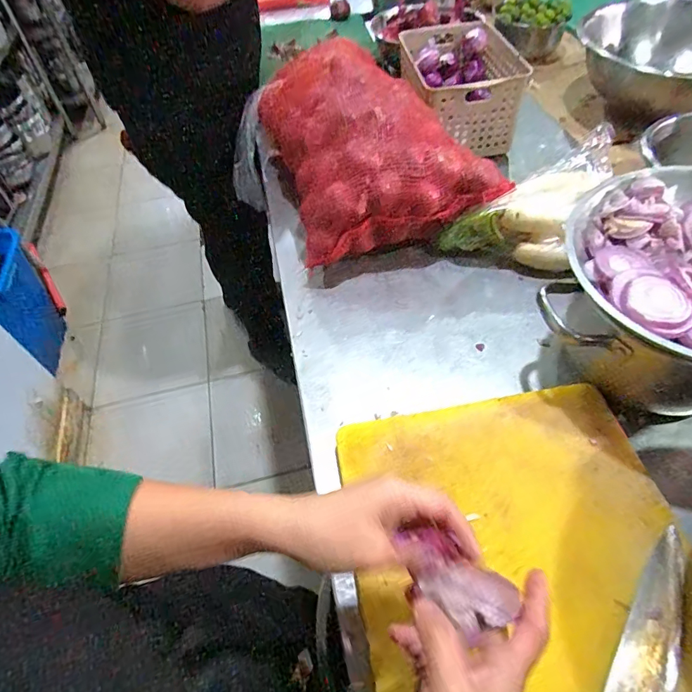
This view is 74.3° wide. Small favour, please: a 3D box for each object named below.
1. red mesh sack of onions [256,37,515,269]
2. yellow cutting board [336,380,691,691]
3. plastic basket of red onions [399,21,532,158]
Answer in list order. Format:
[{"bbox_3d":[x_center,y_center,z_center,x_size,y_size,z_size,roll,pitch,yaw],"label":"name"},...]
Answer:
[{"bbox_3d":[0.030,-0.351,0.738,0.288,0.142,0.426,-14,53,-5],"label":"red mesh sack of onions"},{"bbox_3d":[0.169,0.234,0.369,0.293,0.026,0.441,-11,53,-3],"label":"yellow cutting board"},{"bbox_3d":[0.211,-0.501,0.873,0.196,0.117,0.293,-8,53,0],"label":"plastic basket of red onions"}]

